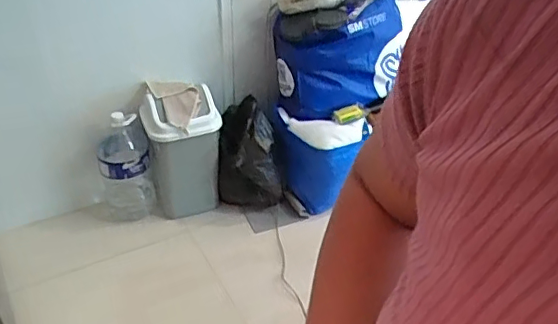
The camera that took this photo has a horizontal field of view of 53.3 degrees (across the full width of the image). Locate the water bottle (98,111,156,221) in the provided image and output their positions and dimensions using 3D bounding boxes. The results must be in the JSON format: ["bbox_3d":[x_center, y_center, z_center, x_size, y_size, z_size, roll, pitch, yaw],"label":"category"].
[{"bbox_3d":[-0.487,0.015,1.765,0.156,0.360,0.135,-13,39,-19],"label":"water bottle"}]

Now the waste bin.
[{"bbox_3d":[-0.298,-0.019,1.754,0.231,0.446,0.153,-7,37,-11],"label":"waste bin"}]

